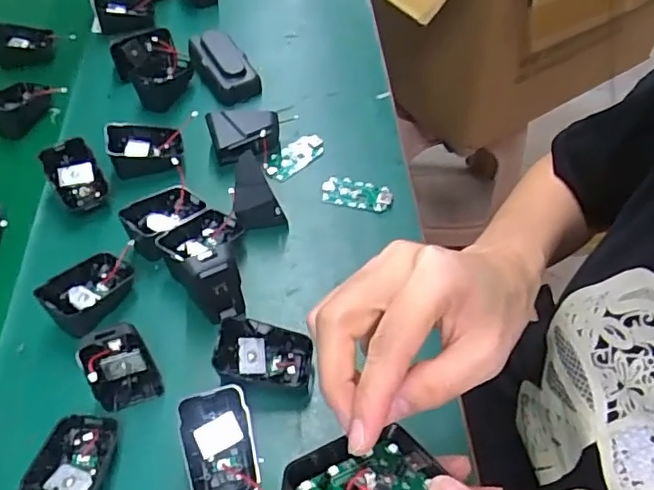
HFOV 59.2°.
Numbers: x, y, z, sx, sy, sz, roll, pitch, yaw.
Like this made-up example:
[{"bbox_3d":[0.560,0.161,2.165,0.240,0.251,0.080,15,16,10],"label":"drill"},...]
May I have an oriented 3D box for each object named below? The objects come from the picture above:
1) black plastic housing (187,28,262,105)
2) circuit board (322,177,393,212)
[{"bbox_3d":[-0.115,-0.199,0.632,0.054,0.027,0.104,-23,57,-16],"label":"black plastic housing"},{"bbox_3d":[0.028,-0.048,0.534,0.064,0.004,0.030,13,55,10],"label":"circuit board"}]

